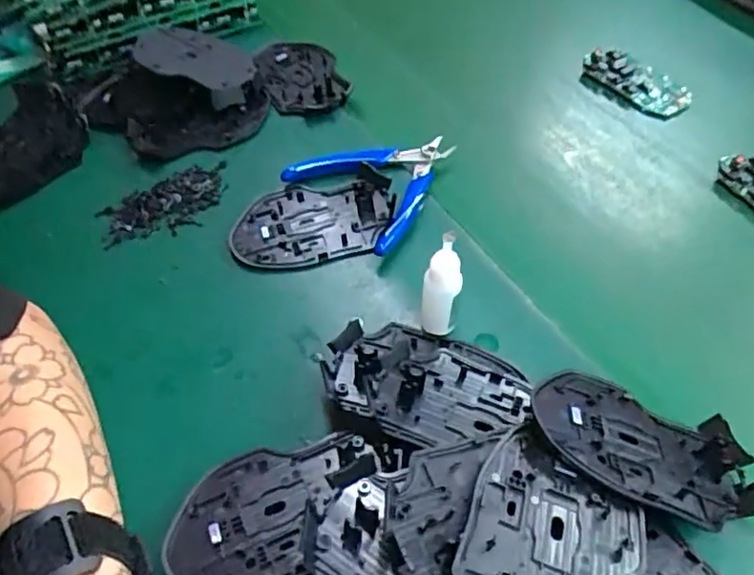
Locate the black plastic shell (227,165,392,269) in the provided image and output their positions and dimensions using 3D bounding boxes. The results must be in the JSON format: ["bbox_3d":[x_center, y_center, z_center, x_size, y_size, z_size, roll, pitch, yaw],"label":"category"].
[{"bbox_3d":[-0.045,-0.048,0.433,0.114,0.019,0.073,-10,52,-5],"label":"black plastic shell"}]

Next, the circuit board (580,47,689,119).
[{"bbox_3d":[0.222,-0.178,0.525,0.043,0.018,0.095,-37,59,-23],"label":"circuit board"}]

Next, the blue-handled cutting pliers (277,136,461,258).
[{"bbox_3d":[0.007,-0.084,0.454,0.112,0.024,0.114,-35,58,-22],"label":"blue-handled cutting pliers"}]

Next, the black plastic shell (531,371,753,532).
[{"bbox_3d":[0.135,0.075,0.305,0.113,0.020,0.072,26,36,2],"label":"black plastic shell"}]

